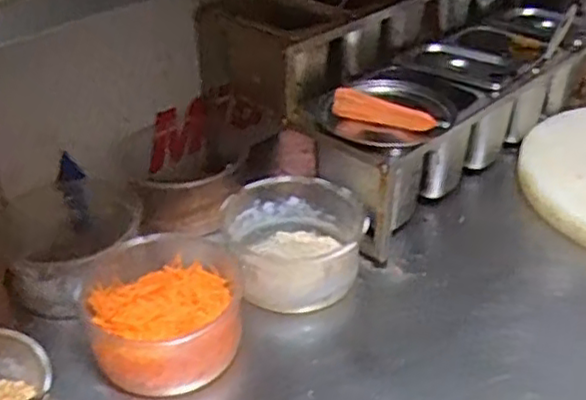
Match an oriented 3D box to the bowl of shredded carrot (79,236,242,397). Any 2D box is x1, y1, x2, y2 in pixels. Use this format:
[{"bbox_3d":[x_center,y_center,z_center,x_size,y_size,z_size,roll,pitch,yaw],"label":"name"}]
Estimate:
[{"bbox_3d":[-0.142,0.132,0.766,0.166,0.101,0.165,-1,35,1],"label":"bowl of shredded carrot"}]

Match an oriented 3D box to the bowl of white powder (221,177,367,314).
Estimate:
[{"bbox_3d":[-0.002,0.058,0.863,0.171,0.101,0.159,-1,35,1],"label":"bowl of white powder"}]

